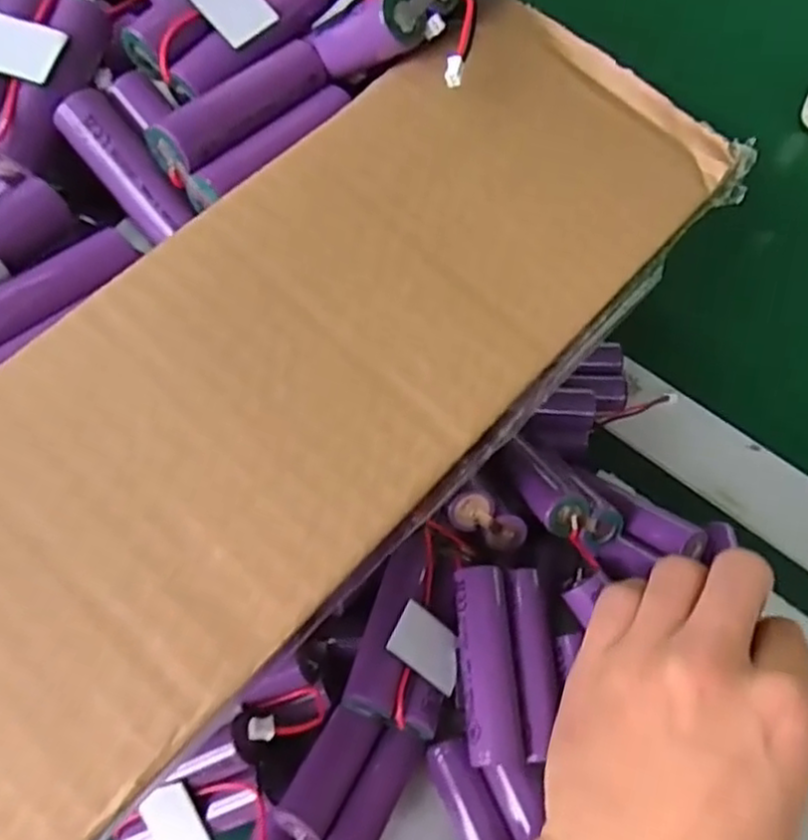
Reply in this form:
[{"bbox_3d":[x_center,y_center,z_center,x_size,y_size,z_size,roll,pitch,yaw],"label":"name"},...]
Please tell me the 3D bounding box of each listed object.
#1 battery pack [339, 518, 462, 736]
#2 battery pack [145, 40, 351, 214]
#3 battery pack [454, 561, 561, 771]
[{"bbox_3d":[0.005,0.074,0.260,0.034,0.019,0.072,15,64,9],"label":"battery pack"},{"bbox_3d":[-0.050,-0.099,0.232,0.031,0.018,0.070,31,68,16],"label":"battery pack"},{"bbox_3d":[0.037,0.085,0.251,0.034,0.015,0.065,-4,63,0],"label":"battery pack"}]

